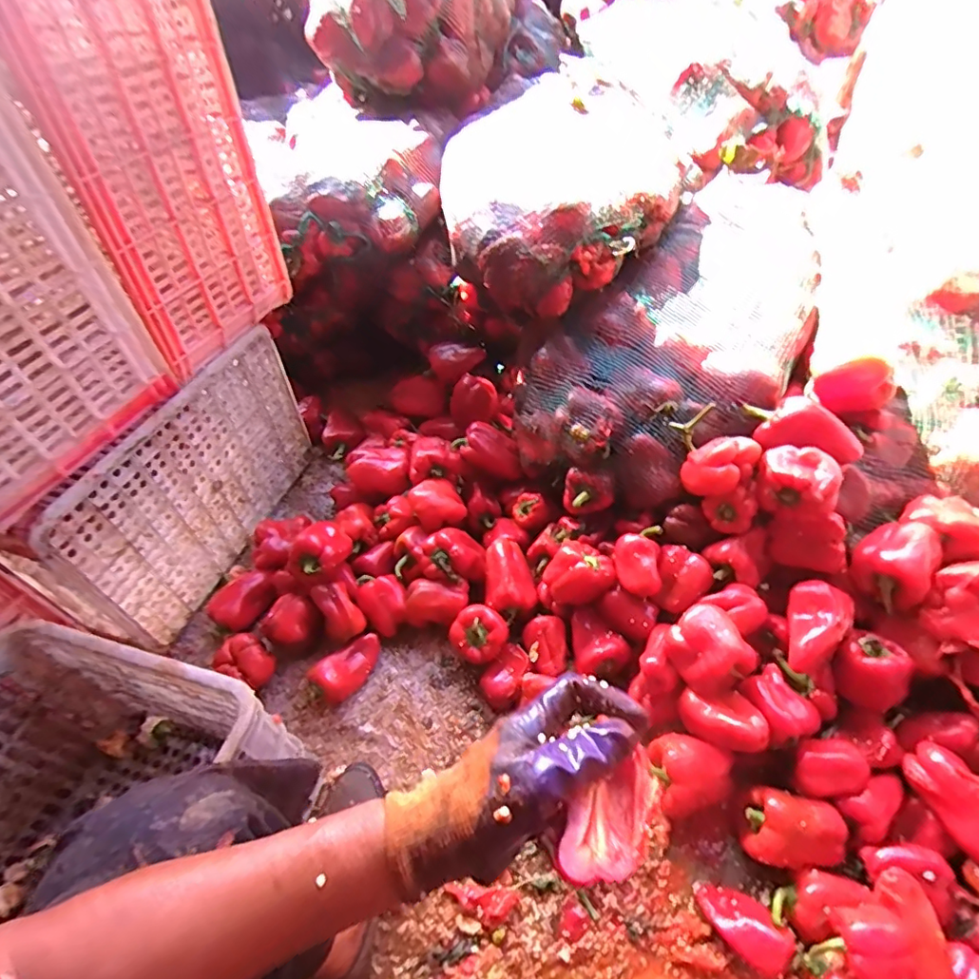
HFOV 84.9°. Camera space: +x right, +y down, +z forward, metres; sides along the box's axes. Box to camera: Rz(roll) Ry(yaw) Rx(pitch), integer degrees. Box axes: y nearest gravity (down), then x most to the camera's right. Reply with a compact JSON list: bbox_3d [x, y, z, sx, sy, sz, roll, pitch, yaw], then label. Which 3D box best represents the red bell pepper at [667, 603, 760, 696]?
[{"bbox_3d":[0.297,0.221,0.732,0.089,0.084,0.101,-25,53,-16],"label":"red bell pepper"}]

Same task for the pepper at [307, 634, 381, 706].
[{"bbox_3d":[-0.221,0.282,0.847,0.116,0.057,0.052,-36,57,-24],"label":"pepper"}]

